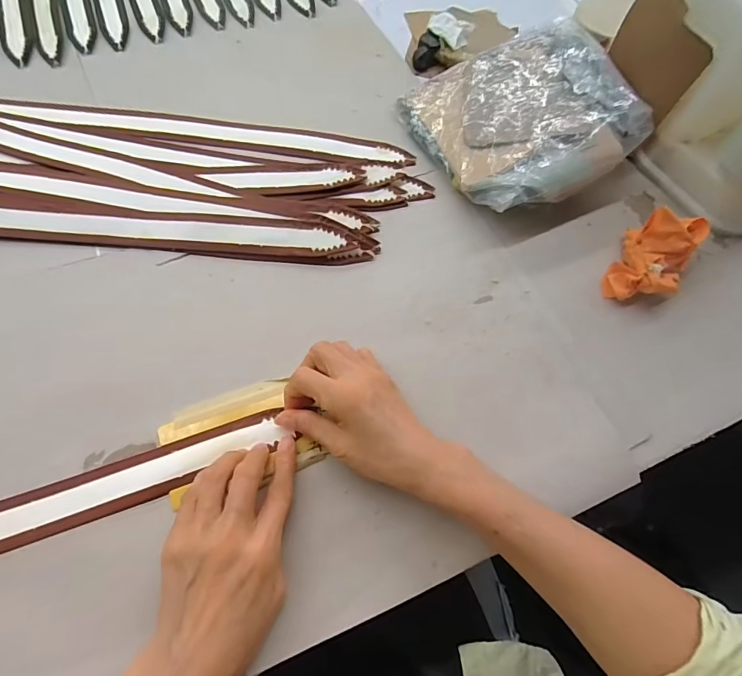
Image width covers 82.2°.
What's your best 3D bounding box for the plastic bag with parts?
[{"bbox_3d":[0.170,-0.243,0.472,0.215,0.067,0.215,-19,67,-12],"label":"plastic bag with parts"}]

